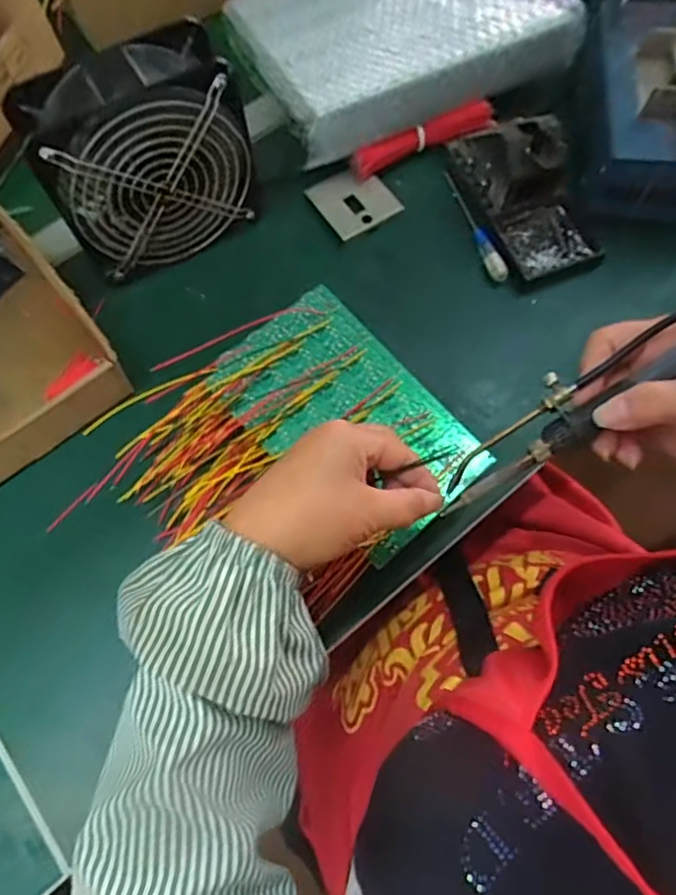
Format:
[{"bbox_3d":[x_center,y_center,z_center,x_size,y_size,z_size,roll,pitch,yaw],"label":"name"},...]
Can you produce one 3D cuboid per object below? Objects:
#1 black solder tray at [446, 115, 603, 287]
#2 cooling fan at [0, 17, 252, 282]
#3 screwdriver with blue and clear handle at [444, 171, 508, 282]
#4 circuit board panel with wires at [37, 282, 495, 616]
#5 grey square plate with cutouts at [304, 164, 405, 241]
[{"bbox_3d":[0.157,-0.223,0.490,0.077,0.067,0.158,-22,69,-6],"label":"black solder tray"},{"bbox_3d":[-0.143,-0.217,0.447,0.142,0.142,0.062,-28,70,-8],"label":"cooling fan"},{"bbox_3d":[0.118,-0.196,0.512,0.012,0.016,0.128,-15,69,-3],"label":"screwdriver with blue and clear handle"},{"bbox_3d":[-0.033,0.005,0.404,0.198,0.040,0.215,41,76,16],"label":"circuit board panel with wires"},{"bbox_3d":[0.015,-0.219,0.518,0.062,0.010,0.061,-31,77,-6],"label":"grey square plate with cutouts"}]

